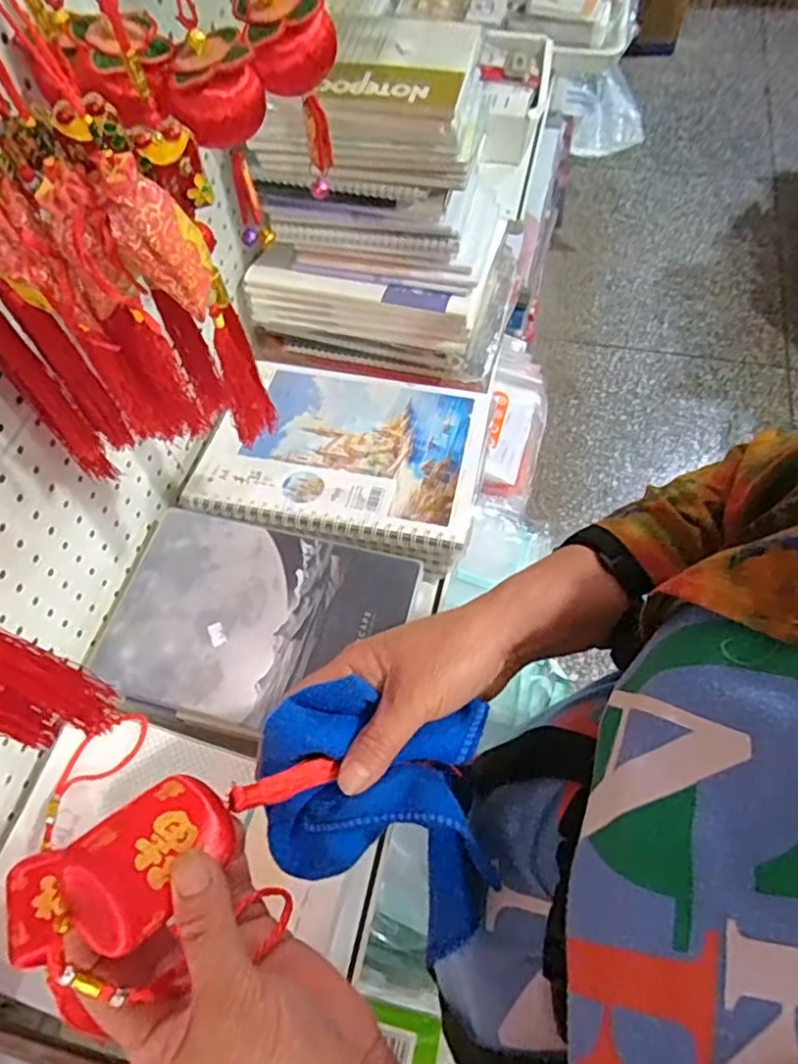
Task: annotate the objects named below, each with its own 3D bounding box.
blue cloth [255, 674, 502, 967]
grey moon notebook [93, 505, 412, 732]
[{"bbox_3d":[-0.013,0.145,0.339,0.116,0.052,0.112,3,61,5],"label":"blue cloth"},{"bbox_3d":[-0.126,0.077,0.581,0.249,0.019,0.181,11,62,10],"label":"grey moon notebook"}]

